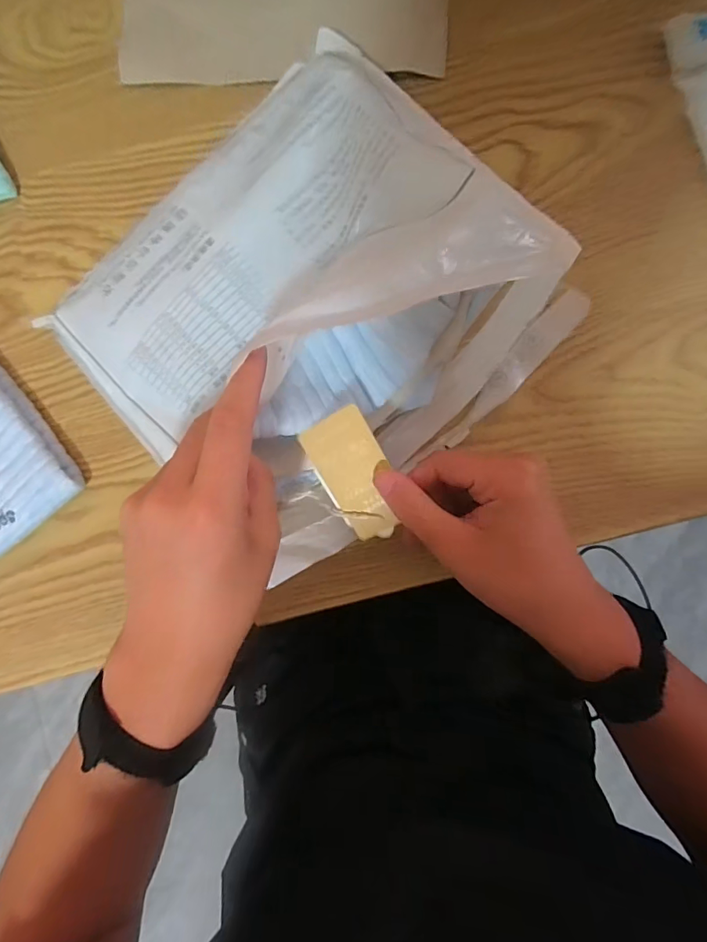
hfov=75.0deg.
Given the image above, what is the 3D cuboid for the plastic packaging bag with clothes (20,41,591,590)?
[{"bbox_3d":[-0.031,-0.101,0.274,0.256,0.100,0.243,-43,87,2],"label":"plastic packaging bag with clothes"}]

